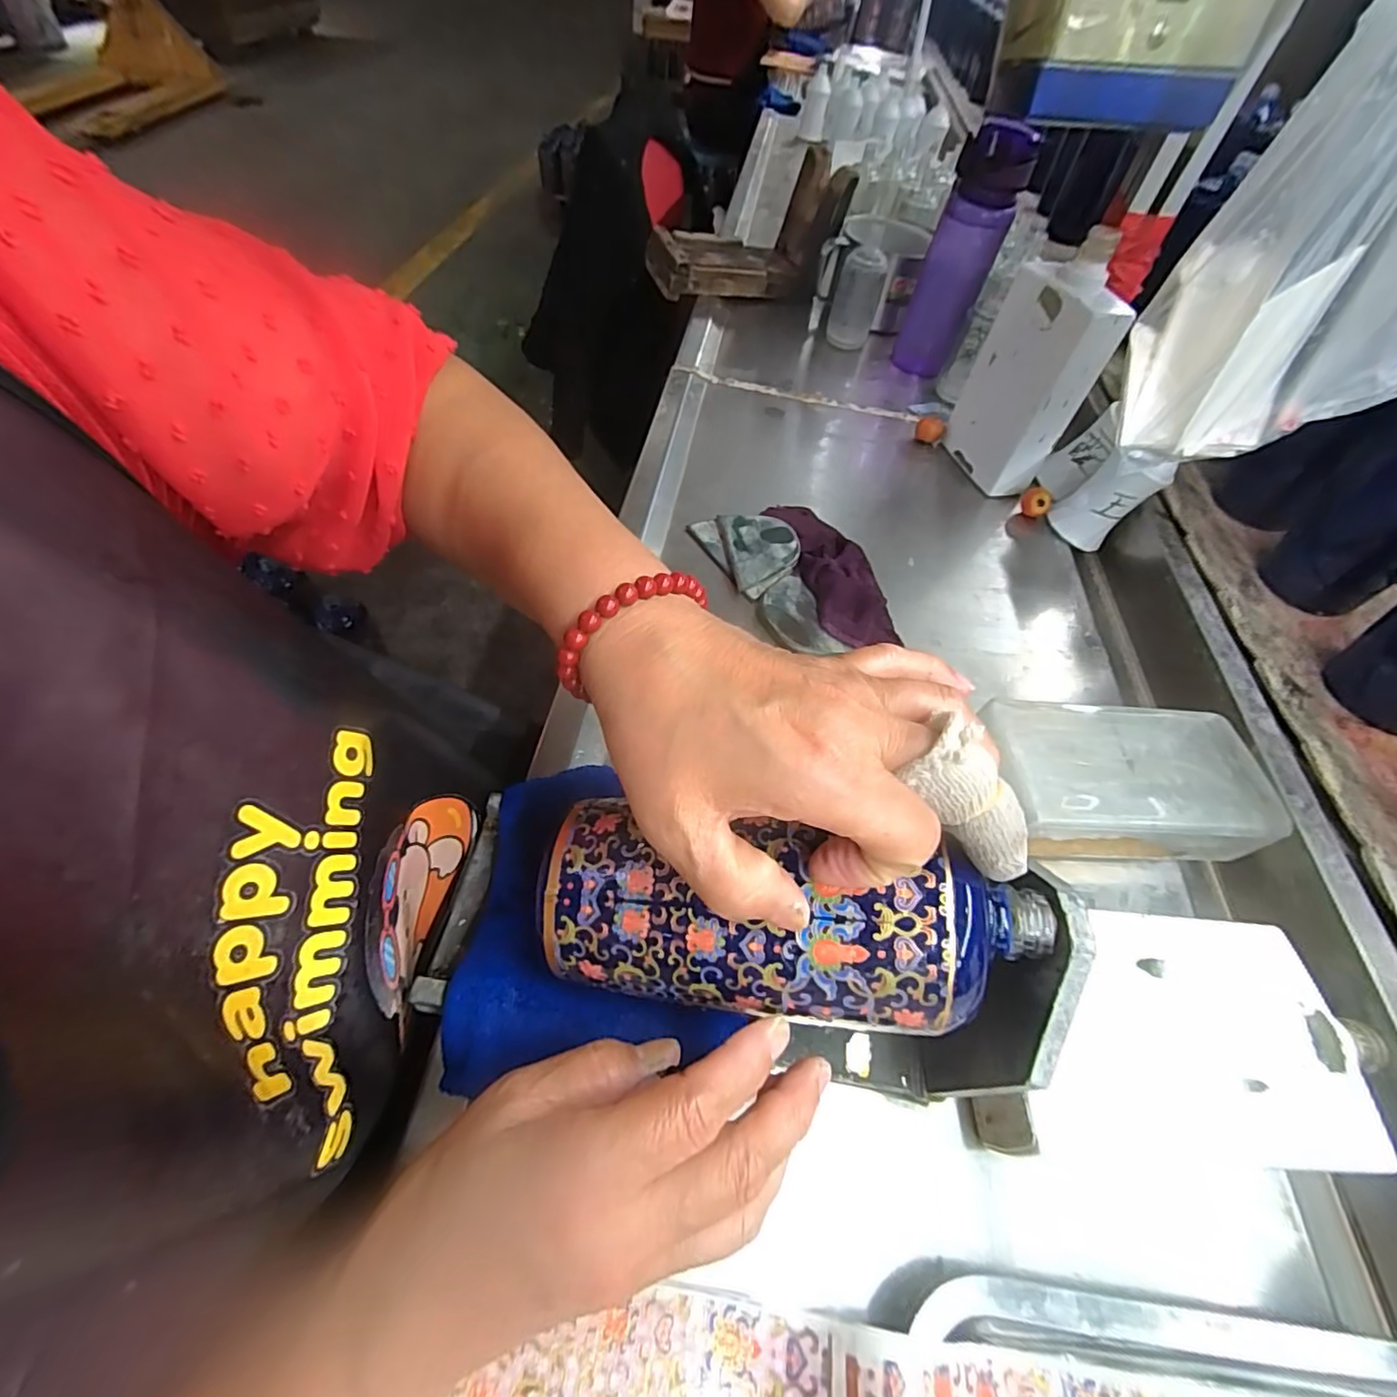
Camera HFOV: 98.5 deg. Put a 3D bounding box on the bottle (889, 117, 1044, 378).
[{"bbox_3d":[0.299,-0.505,0.694,0.076,0.235,0.091,16,55,8],"label":"bottle"}]

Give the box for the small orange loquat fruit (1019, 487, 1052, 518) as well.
[{"bbox_3d":[0.334,-0.194,0.597,0.026,0.020,0.023,22,56,12],"label":"small orange loquat fruit"}]

